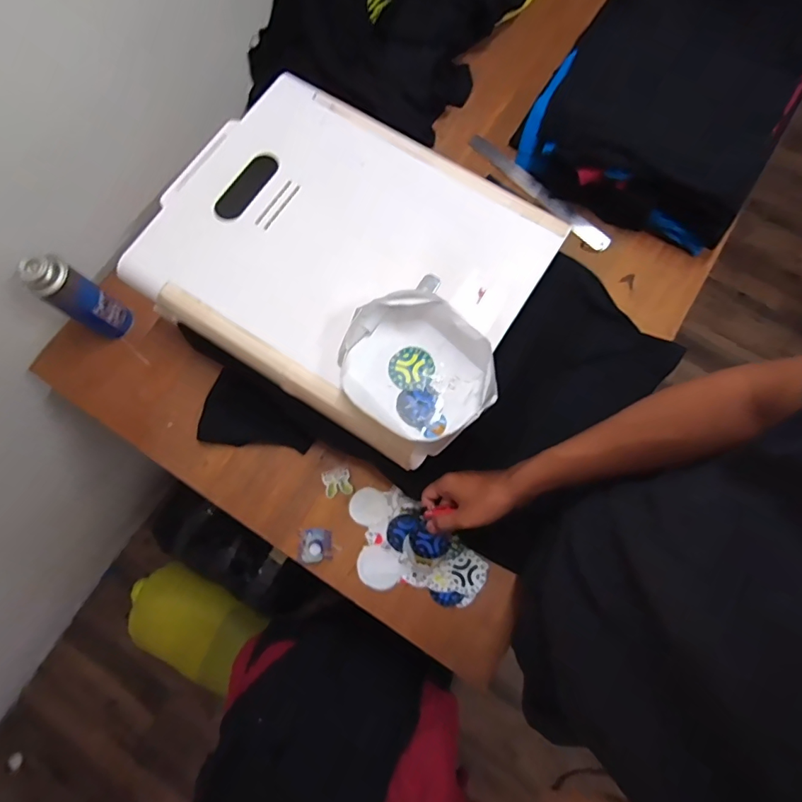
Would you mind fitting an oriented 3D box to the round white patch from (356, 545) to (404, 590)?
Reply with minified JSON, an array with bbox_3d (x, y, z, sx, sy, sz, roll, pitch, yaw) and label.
[{"bbox_3d":[-0.033,0.244,0.682,0.065,0.007,0.055,29,78,9],"label":"round white patch"}]

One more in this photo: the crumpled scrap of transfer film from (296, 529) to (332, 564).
[{"bbox_3d":[-0.128,0.213,0.687,0.049,0.015,0.047,-7,75,0],"label":"crumpled scrap of transfer film"}]

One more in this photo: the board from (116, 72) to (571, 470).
[{"bbox_3d":[-0.081,-0.204,0.644,0.492,0.038,0.394,31,79,6],"label":"board"}]

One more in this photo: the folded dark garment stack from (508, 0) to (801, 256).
[{"bbox_3d":[0.468,-0.546,0.791,0.378,0.161,0.478,31,78,9],"label":"folded dark garment stack"}]

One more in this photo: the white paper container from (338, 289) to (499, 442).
[{"bbox_3d":[0.019,-0.041,0.570,0.186,0.050,0.154,37,79,11],"label":"white paper container"}]

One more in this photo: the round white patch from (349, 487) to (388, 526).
[{"bbox_3d":[-0.049,0.160,0.705,0.057,0.004,0.054,0,75,2],"label":"round white patch"}]

